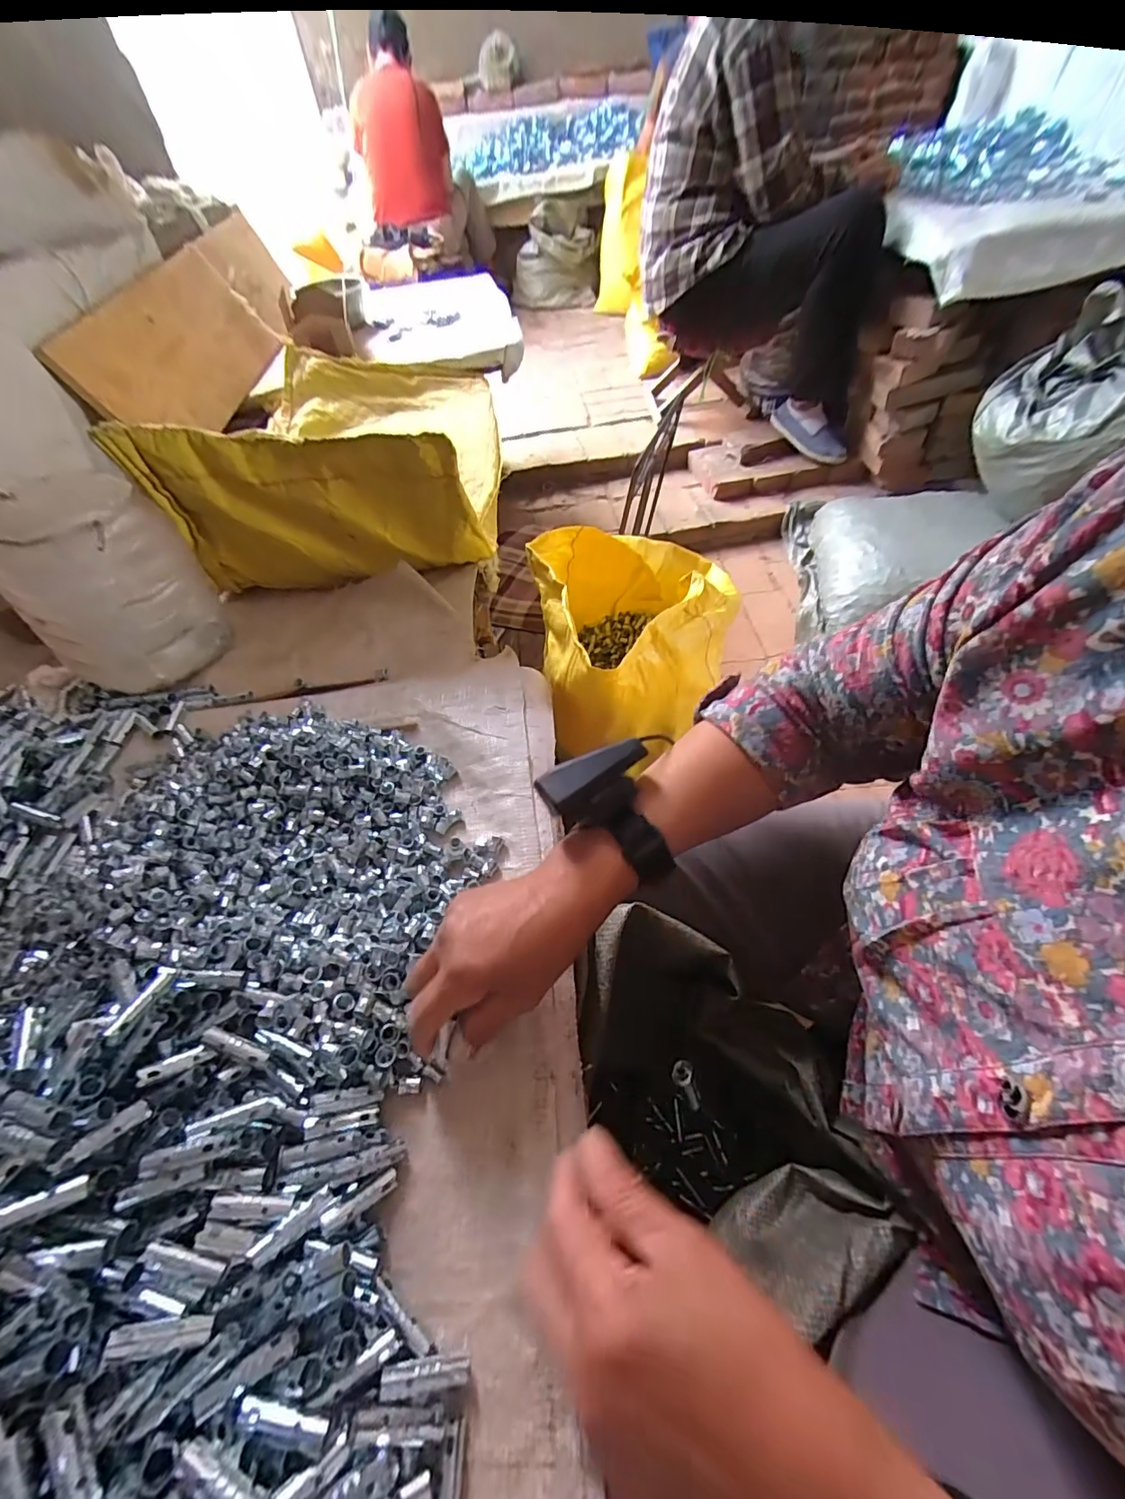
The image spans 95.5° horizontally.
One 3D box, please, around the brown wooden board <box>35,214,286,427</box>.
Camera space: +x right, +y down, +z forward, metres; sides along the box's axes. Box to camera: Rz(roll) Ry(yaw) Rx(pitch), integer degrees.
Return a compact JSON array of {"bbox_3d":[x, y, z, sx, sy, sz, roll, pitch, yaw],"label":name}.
[{"bbox_3d":[-0.577,-0.694,0.838,0.021,0.169,0.634,-15,53,28],"label":"brown wooden board"}]

